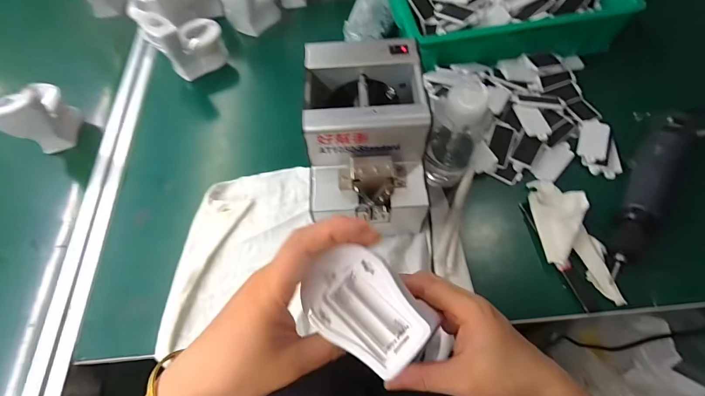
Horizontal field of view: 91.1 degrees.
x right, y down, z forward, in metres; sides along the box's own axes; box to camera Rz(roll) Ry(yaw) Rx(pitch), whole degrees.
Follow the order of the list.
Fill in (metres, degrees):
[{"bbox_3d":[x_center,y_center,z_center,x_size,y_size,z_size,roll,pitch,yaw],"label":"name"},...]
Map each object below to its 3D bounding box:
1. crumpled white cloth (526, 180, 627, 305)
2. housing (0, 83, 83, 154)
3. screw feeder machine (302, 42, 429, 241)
[{"bbox_3d":[0.255,0.040,0.401,0.064,0.024,0.155,-6,61,-1],"label":"crumpled white cloth"},{"bbox_3d":[-0.451,-0.120,0.490,0.079,0.089,0.089,33,67,19],"label":"housing"},{"bbox_3d":[0.016,-0.057,0.396,0.128,0.137,0.187,-5,61,0],"label":"screw feeder machine"}]

